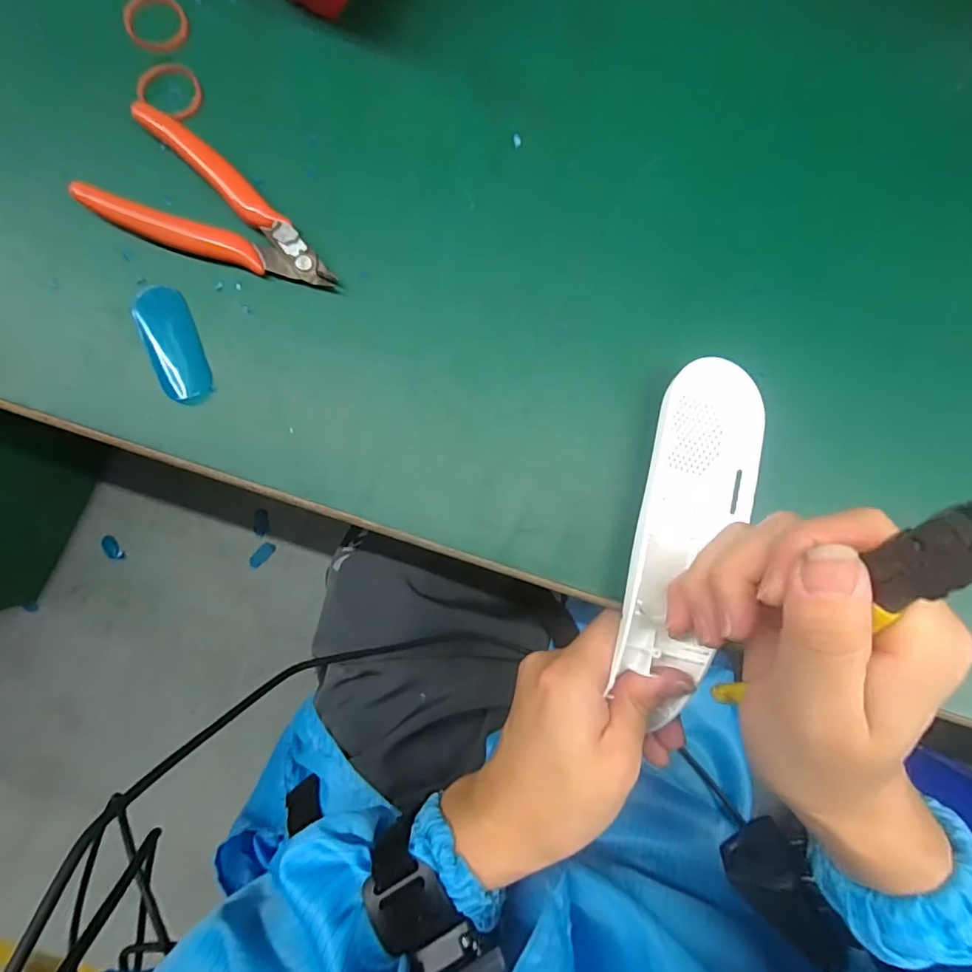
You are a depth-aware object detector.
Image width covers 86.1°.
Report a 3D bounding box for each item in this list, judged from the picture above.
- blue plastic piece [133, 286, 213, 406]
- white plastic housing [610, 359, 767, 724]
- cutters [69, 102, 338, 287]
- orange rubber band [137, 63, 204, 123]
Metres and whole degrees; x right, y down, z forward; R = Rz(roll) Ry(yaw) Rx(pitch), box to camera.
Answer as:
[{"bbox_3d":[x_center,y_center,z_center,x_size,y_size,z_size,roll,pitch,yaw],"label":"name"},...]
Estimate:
[{"bbox_3d":[-0.150,-0.067,0.251,0.024,0.005,0.058,-21,87,-6],"label":"blue plastic piece"},{"bbox_3d":[0.096,0.024,0.248,0.049,0.027,0.167,16,87,-3],"label":"white plastic housing"},{"bbox_3d":[-0.130,-0.127,0.249,0.118,0.012,0.055,34,83,-1],"label":"cutters"},{"bbox_3d":[-0.155,-0.195,0.256,0.030,0.004,0.032,2,76,-10],"label":"orange rubber band"}]

